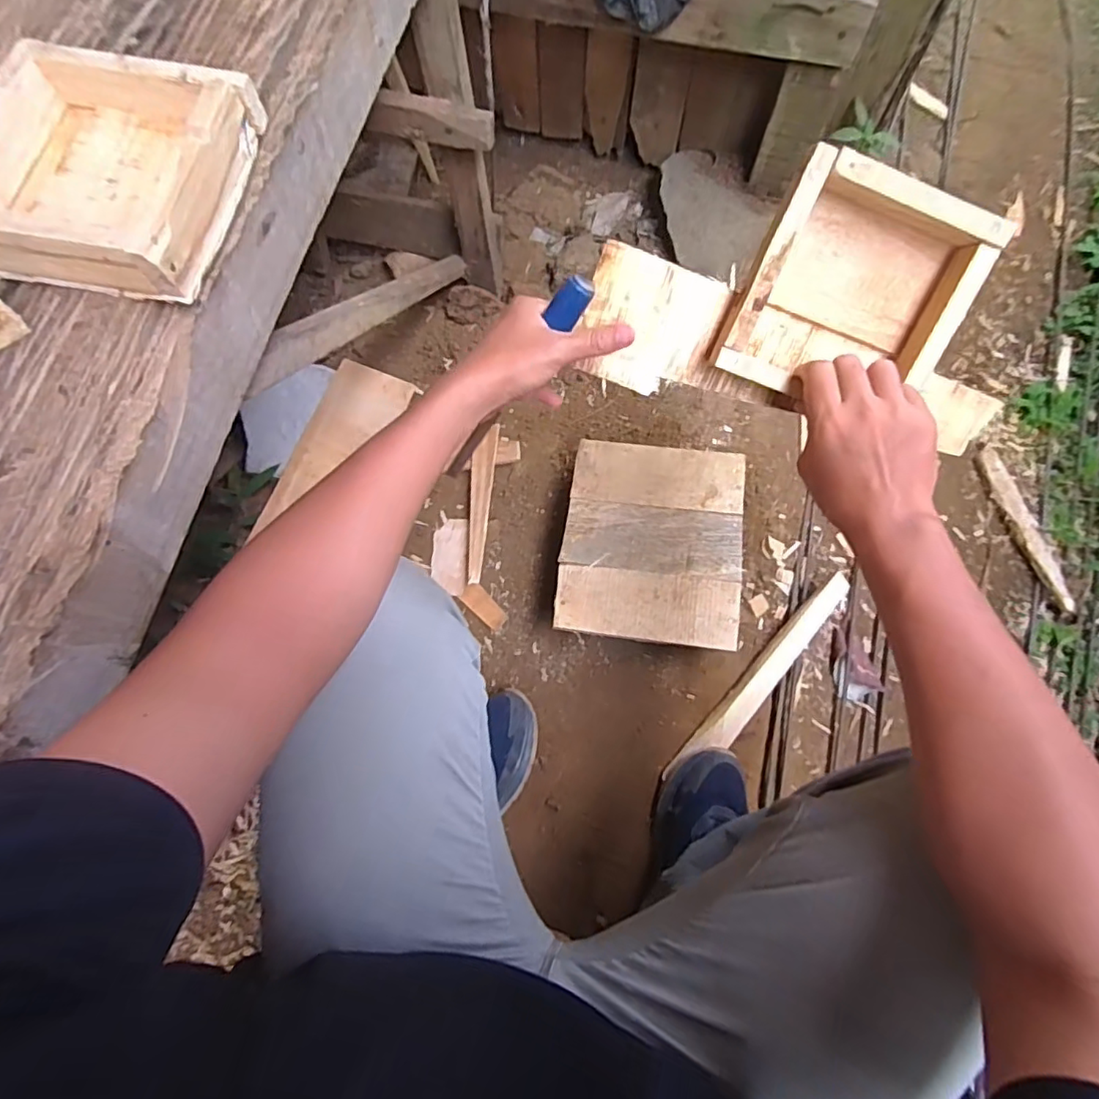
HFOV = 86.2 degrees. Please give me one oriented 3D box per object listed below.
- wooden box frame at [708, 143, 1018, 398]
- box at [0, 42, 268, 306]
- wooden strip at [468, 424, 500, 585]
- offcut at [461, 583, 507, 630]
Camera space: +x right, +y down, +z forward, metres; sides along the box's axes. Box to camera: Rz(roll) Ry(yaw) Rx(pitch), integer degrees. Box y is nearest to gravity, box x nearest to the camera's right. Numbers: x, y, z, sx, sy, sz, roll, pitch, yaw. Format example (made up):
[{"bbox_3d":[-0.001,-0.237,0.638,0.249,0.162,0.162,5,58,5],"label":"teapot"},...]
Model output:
[{"bbox_3d":[0.222,-0.189,0.437,0.156,0.046,0.156,17,114,-4],"label":"wooden box frame"},{"bbox_3d":[-0.277,-0.235,0.367,0.149,0.048,0.151,10,75,4],"label":"box"},{"bbox_3d":[-0.113,-0.079,0.952,0.036,0.012,0.277,4,68,0],"label":"wooden strip"},{"bbox_3d":[-0.099,0.087,0.900,0.081,0.011,0.034,43,79,12],"label":"offcut"}]

